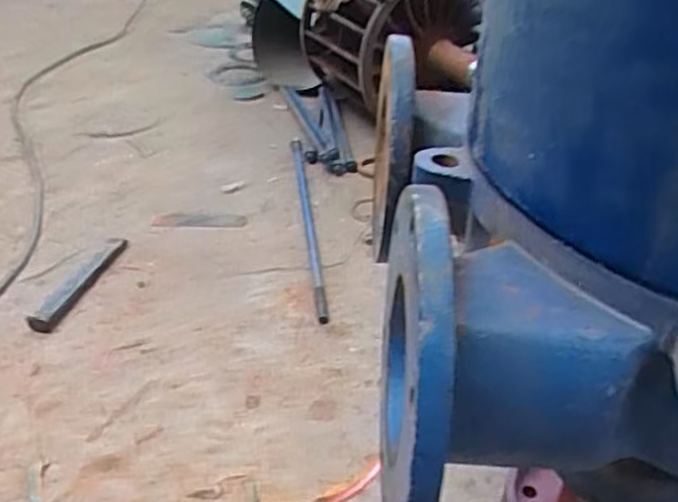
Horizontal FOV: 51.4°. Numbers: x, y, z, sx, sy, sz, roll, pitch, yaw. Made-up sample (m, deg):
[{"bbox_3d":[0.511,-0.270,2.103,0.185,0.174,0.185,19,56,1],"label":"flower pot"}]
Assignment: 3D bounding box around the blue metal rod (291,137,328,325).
[{"bbox_3d":[-0.052,-0.058,1.183,0.020,0.012,0.529,-2,33,-7],"label":"blue metal rod"}]

